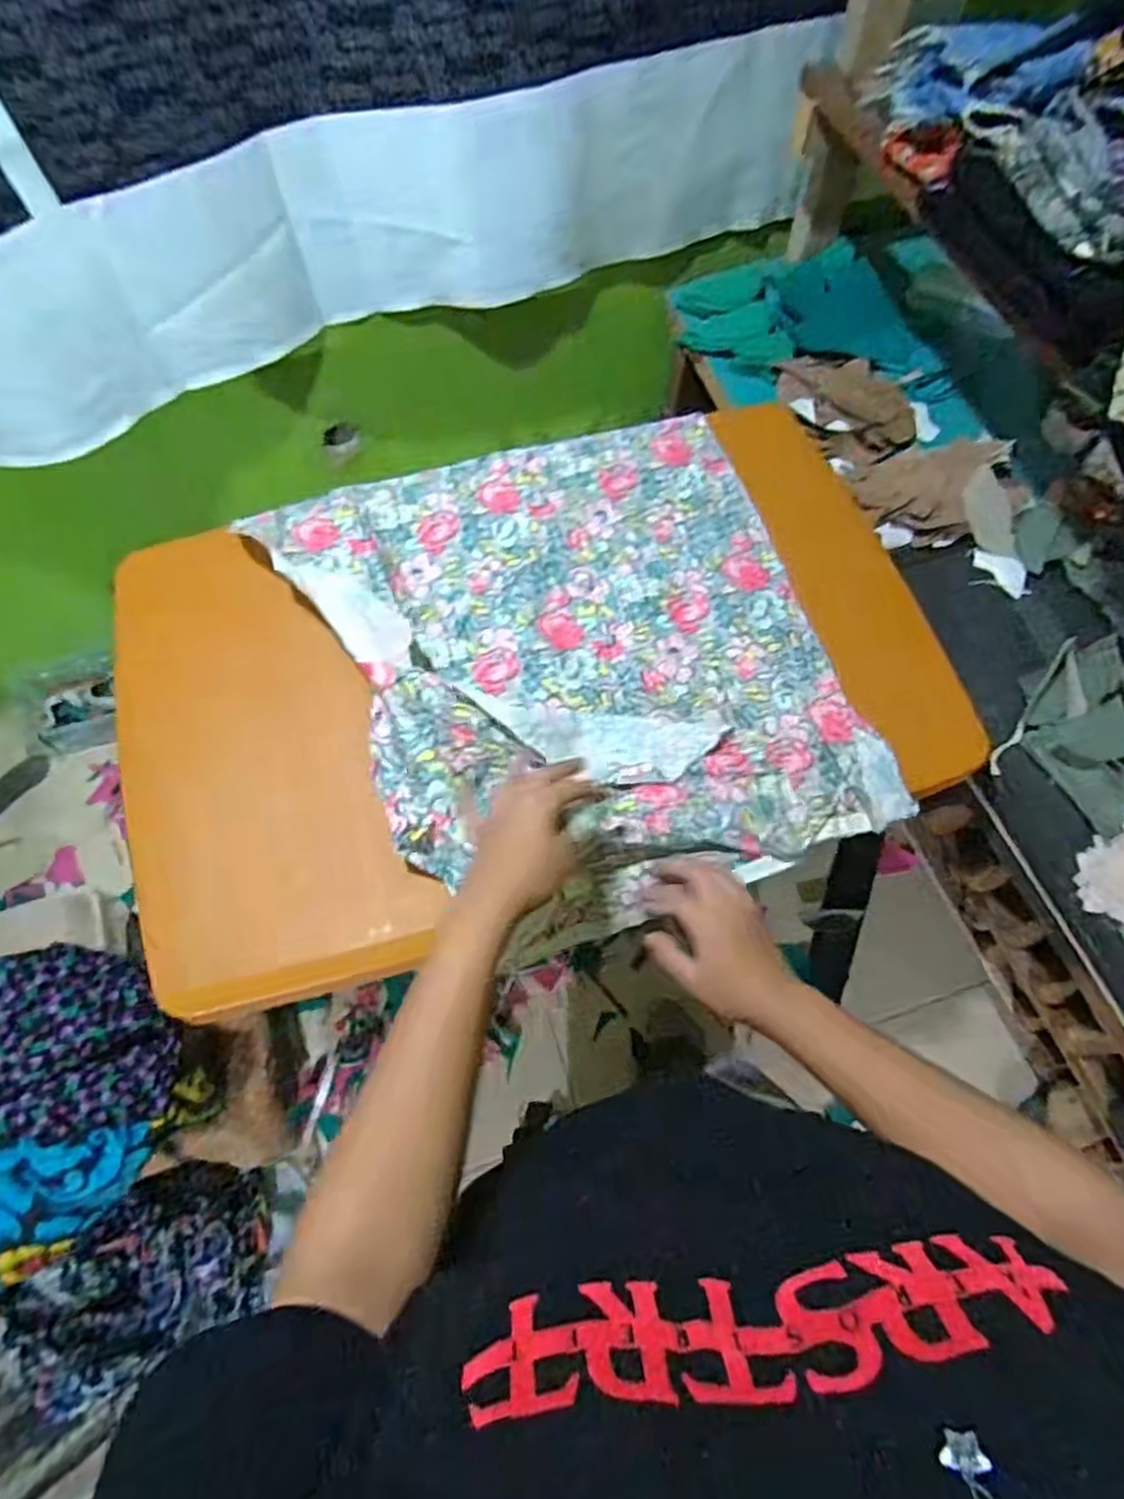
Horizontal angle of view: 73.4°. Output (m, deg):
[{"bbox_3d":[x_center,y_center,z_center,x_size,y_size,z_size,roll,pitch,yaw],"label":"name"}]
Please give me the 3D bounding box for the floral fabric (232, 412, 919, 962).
[{"bbox_3d":[0.003,-0.100,0.676,0.469,0.087,0.489,-17,70,-7],"label":"floral fabric"}]

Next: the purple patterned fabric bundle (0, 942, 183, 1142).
[{"bbox_3d":[-0.544,0.282,0.702,0.329,0.079,0.169,-9,69,-4],"label":"purple patterned fabric bundle"}]

